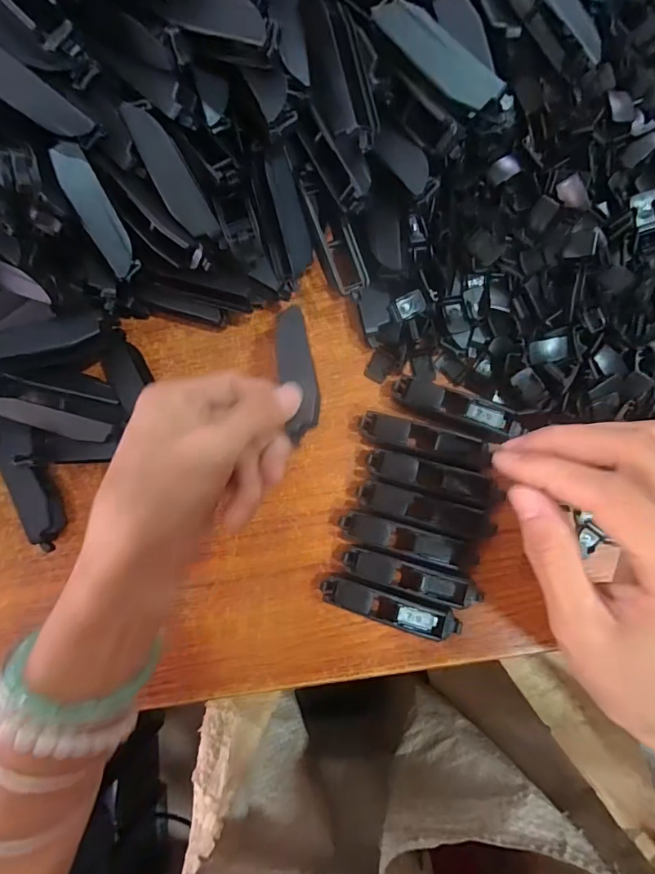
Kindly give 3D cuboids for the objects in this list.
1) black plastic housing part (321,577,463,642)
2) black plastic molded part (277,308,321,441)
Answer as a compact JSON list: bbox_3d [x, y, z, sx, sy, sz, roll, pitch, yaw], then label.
[{"bbox_3d":[0.034,0.092,0.251,0.075,0.016,0.016,15,86,7],"label":"black plastic housing part"},{"bbox_3d":[-0.016,-0.034,0.241,0.017,0.012,0.069,-12,80,4],"label":"black plastic molded part"}]

